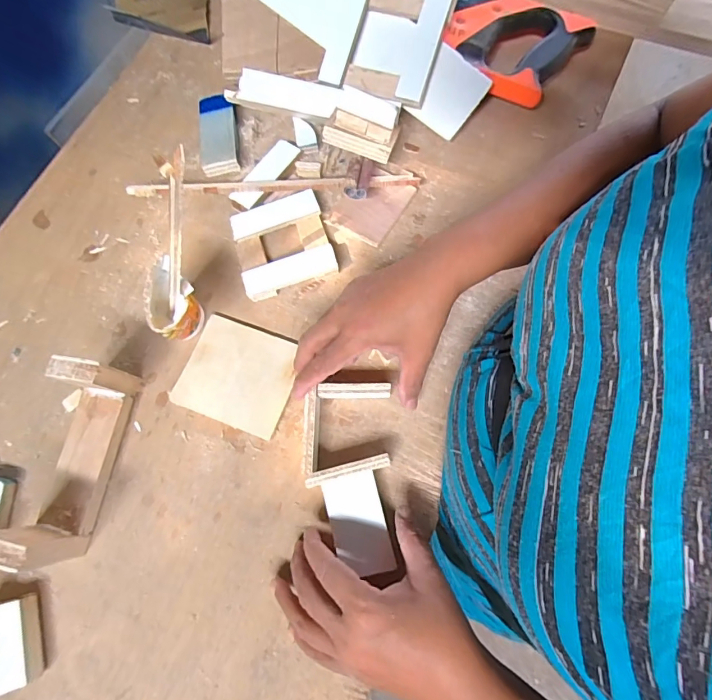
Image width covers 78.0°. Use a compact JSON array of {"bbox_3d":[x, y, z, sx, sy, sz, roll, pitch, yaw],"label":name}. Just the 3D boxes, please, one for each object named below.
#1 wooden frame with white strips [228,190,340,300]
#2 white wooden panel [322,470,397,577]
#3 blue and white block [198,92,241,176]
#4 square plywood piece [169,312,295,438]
[{"bbox_3d":[-0.073,-0.105,0.437,0.089,0.017,0.091,-18,74,-4],"label":"wooden frame with white strips"},{"bbox_3d":[0.002,0.140,0.356,0.043,0.007,0.075,-14,73,-3],"label":"white wooden panel"},{"bbox_3d":[-0.148,-0.234,0.477,0.038,0.016,0.095,-7,73,-1],"label":"blue and white block"},{"bbox_3d":[-0.108,0.023,0.410,0.099,0.007,0.092,20,75,7],"label":"square plywood piece"}]

